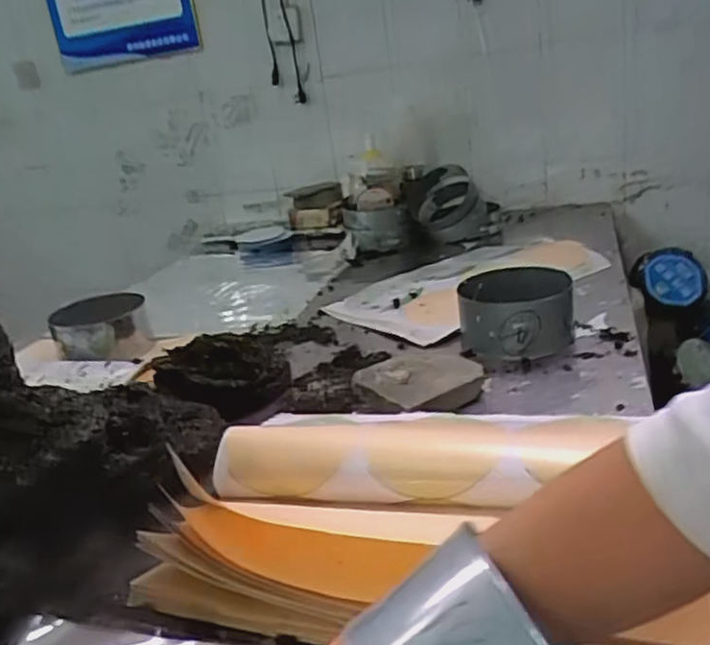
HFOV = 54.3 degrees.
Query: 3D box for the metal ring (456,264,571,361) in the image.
[{"bbox_3d":[0.252,-0.018,1.085,0.173,0.090,0.152,-4,20,12],"label":"metal ring"}]

